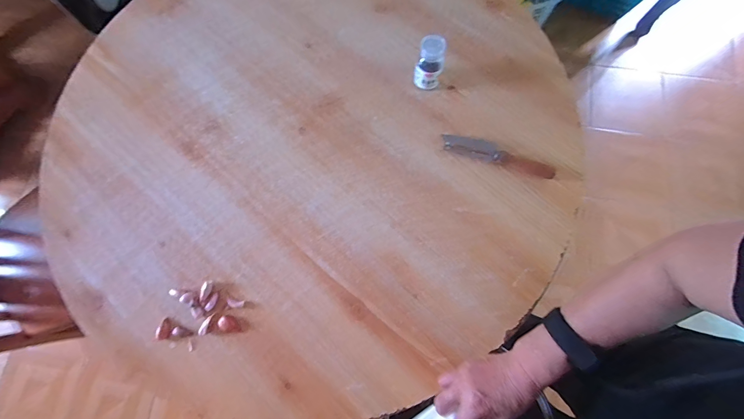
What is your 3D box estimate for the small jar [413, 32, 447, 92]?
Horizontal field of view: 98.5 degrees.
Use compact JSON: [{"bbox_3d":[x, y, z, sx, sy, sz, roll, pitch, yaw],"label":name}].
[{"bbox_3d":[0.100,-0.249,0.558,0.037,0.098,0.038,-1,77,2],"label":"small jar"}]

